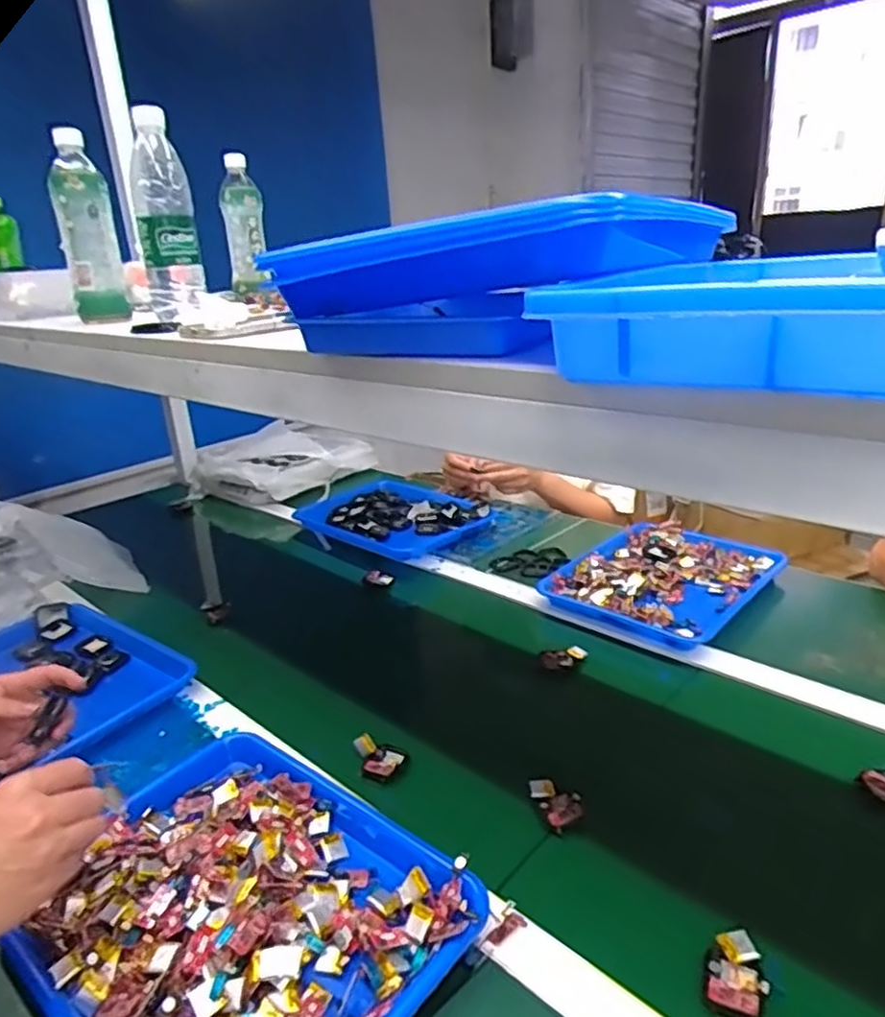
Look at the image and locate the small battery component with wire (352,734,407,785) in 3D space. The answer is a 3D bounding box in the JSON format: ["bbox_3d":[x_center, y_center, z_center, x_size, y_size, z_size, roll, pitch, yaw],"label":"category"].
[{"bbox_3d":[-0.064,0.251,0.690,0.053,0.026,0.038,-2,21,5],"label":"small battery component with wire"}]

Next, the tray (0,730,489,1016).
[{"bbox_3d":[-0.156,0.304,0.527,0.321,0.050,0.262,12,27,37],"label":"tray"}]

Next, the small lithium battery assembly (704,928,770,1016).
[{"bbox_3d":[0.203,0.322,0.472,0.037,0.014,0.058,5,23,24],"label":"small lithium battery assembly"}]

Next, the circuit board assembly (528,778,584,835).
[{"bbox_3d":[0.107,0.269,0.626,0.040,0.015,0.053,-12,22,-19],"label":"circuit board assembly"}]

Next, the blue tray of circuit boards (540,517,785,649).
[{"bbox_3d":[0.314,0.097,0.964,0.237,0.029,0.298,15,28,41],"label":"blue tray of circuit boards"}]

